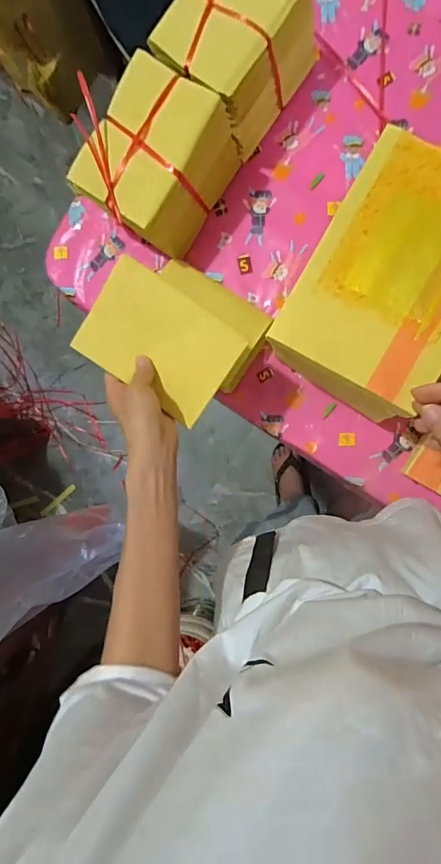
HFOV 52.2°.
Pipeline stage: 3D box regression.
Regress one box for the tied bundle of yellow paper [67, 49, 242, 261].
[{"bbox_3d":[-0.077,-0.336,0.578,0.120,0.149,0.167,34,96,7],"label":"tied bundle of yellow paper"}]

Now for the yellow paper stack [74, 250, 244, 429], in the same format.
[{"bbox_3d":[-0.064,-0.096,0.482,0.157,0.011,0.112,35,89,-7],"label":"yellow paper stack"}]

